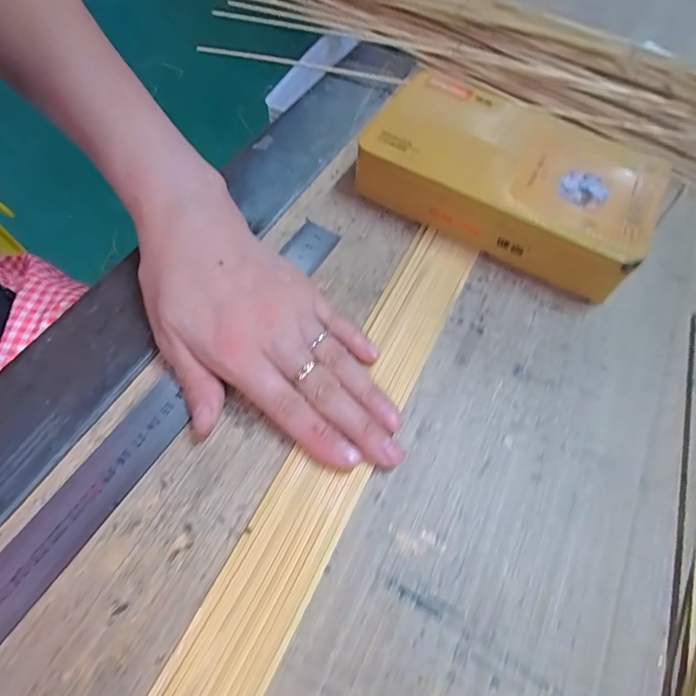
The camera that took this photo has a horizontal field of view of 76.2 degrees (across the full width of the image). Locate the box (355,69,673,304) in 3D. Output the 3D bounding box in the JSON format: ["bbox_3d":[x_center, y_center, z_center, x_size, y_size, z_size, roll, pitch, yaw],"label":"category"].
[{"bbox_3d":[0.106,-0.115,0.299,0.186,0.042,0.112,29,63,12],"label":"box"}]

